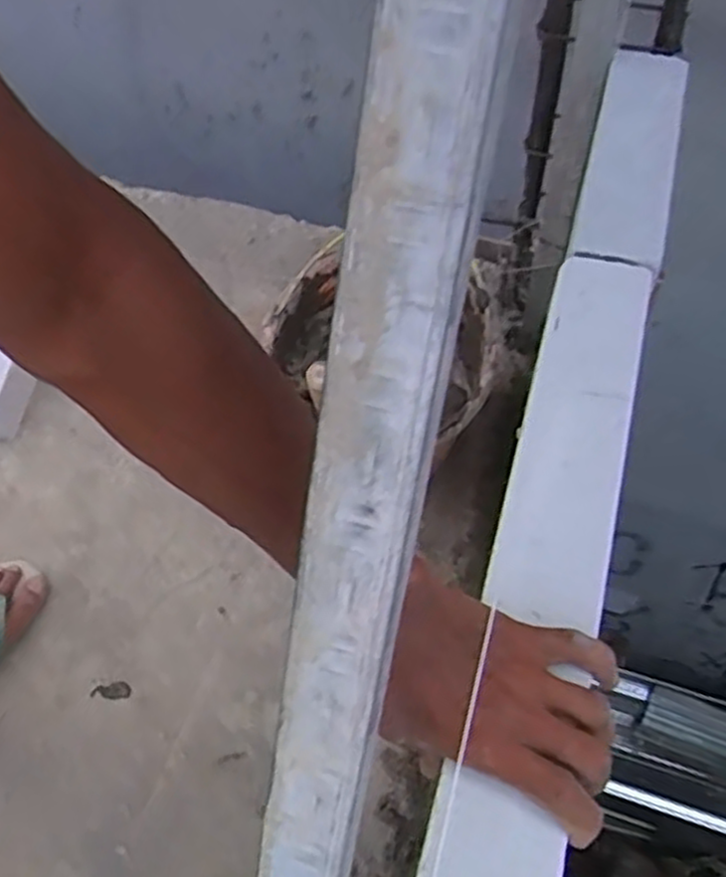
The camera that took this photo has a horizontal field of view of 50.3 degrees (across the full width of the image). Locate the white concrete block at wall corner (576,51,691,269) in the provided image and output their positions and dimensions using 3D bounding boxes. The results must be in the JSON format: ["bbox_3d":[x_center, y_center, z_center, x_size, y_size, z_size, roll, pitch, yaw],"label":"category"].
[{"bbox_3d":[0.243,-0.254,0.699,0.073,0.053,0.268,12,60,11],"label":"white concrete block at wall corner"}]

